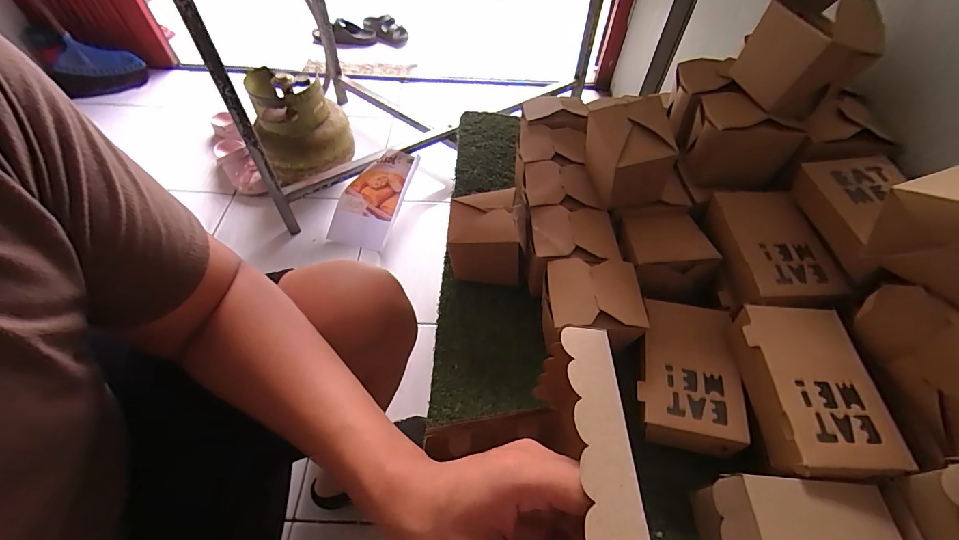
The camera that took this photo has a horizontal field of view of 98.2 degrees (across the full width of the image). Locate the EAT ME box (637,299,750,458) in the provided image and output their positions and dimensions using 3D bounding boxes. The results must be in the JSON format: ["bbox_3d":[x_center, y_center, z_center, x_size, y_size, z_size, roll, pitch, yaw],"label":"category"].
[{"bbox_3d":[0.213,0.104,0.431,0.096,0.038,0.147,14,54,7],"label":"EAT ME box"}]

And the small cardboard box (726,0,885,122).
[{"bbox_3d":[0.353,-0.241,0.441,0.085,0.110,0.096,-6,54,-7],"label":"small cardboard box"}]

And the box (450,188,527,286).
[{"bbox_3d":[0.008,-0.033,0.507,0.091,0.108,0.081,7,54,2],"label":"box"}]

